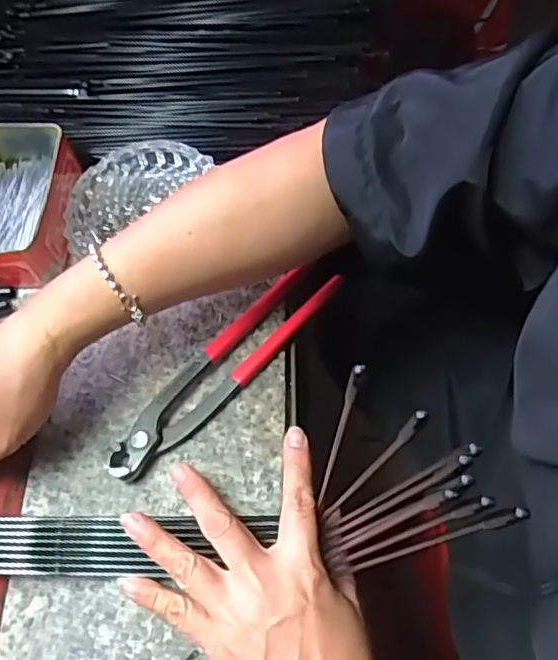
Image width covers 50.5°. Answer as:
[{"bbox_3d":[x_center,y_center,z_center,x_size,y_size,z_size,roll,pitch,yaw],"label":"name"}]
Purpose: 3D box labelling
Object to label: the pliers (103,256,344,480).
[{"bbox_3d":[-0.038,0.022,0.396,0.043,0.022,0.189,40,71,22],"label":"pliers"}]

